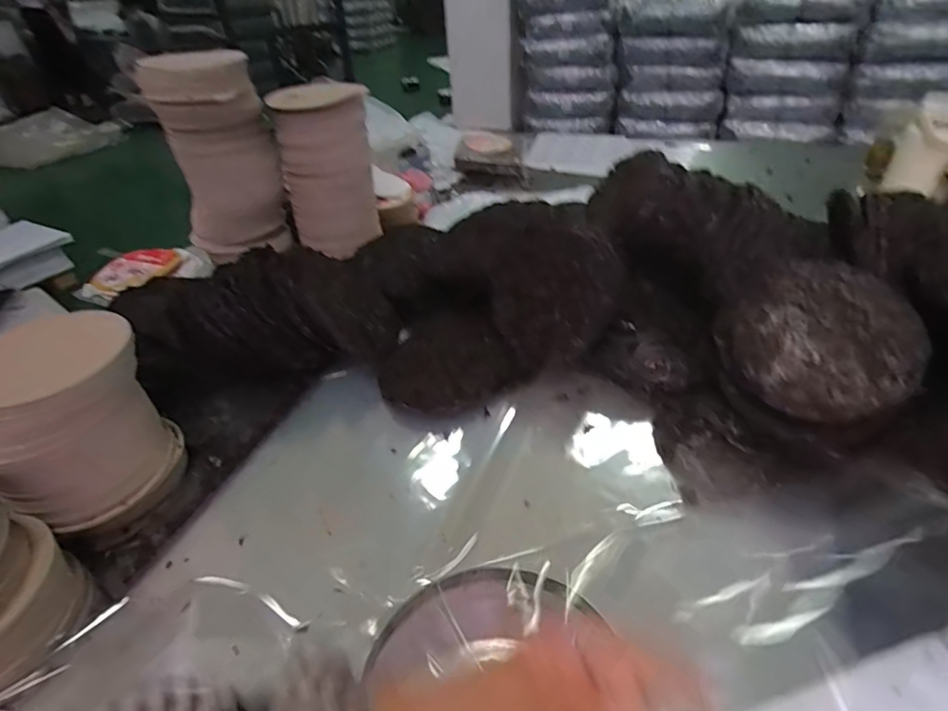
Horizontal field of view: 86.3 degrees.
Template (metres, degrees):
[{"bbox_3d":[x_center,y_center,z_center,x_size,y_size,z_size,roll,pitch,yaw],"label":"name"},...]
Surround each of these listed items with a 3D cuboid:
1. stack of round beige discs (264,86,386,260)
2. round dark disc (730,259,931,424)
[{"bbox_3d":[-0.280,-0.350,0.950,0.160,0.259,0.166,30,50,34],"label":"stack of round beige discs"},{"bbox_3d":[0.426,-0.021,0.616,0.190,0.028,0.205,-9,65,20],"label":"round dark disc"}]

